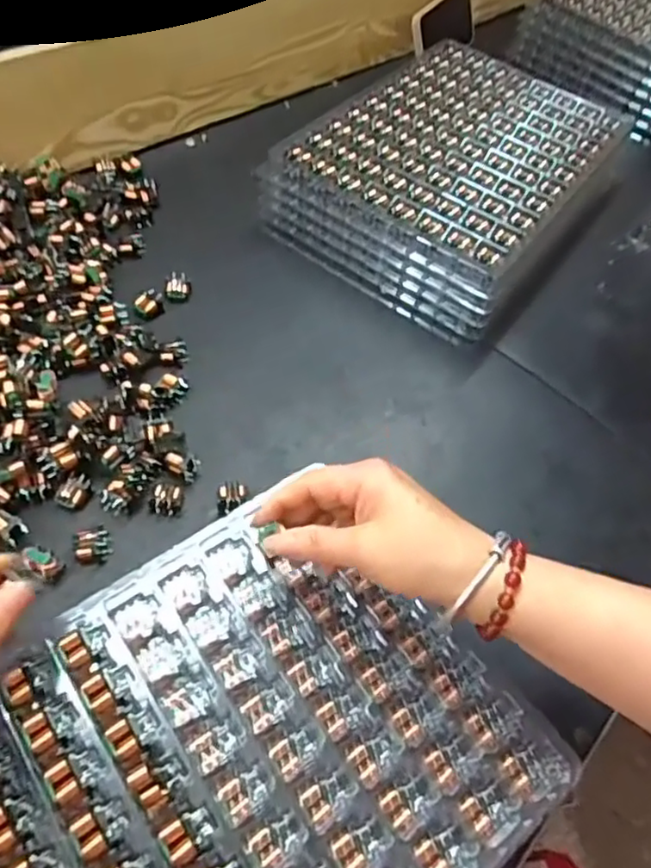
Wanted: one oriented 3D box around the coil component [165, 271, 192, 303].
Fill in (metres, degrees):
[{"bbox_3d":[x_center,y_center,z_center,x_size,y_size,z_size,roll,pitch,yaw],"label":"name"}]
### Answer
[{"bbox_3d":[-0.127,-0.127,0.535,0.021,0.011,0.025,0,57,-9],"label":"coil component"}]

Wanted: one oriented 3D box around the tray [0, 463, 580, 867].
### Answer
[{"bbox_3d":[-0.064,0.178,0.317,0.320,0.028,0.234,-31,65,-22],"label":"tray"}]

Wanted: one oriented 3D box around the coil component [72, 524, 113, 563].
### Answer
[{"bbox_3d":[-0.150,0.072,0.398,0.021,0.013,0.021,-15,60,-17],"label":"coil component"}]

